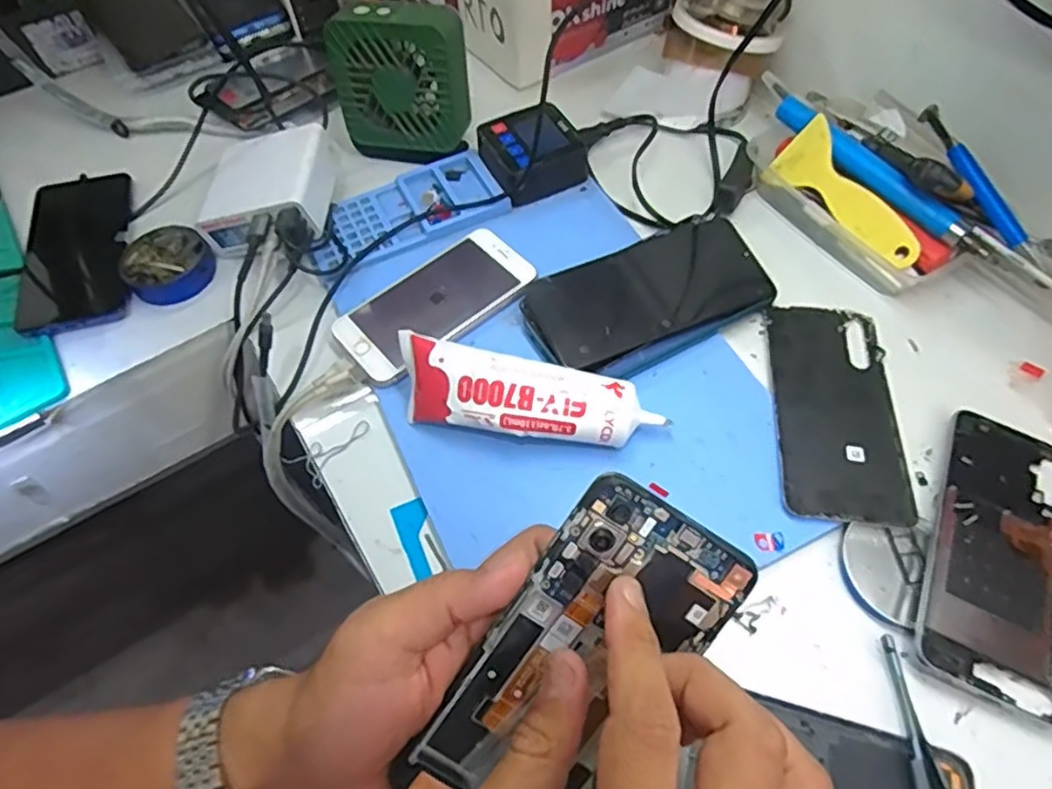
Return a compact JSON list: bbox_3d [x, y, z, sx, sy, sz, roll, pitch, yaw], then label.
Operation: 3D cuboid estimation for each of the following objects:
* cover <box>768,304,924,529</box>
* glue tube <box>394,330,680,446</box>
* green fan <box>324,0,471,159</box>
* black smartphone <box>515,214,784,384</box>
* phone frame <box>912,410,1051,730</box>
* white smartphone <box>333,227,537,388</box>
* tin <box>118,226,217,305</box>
[{"bbox_3d":[0.189,0.006,0.403,0.070,0.010,0.152,6,58,7],"label":"cover"},{"bbox_3d":[-0.001,0.007,0.388,0.151,0.046,0.042,11,59,10],"label":"glue tube"},{"bbox_3d":[-0.094,-0.237,0.500,0.098,0.096,0.051,7,59,8],"label":"green fan"},{"bbox_3d":[0.084,-0.065,0.443,0.162,0.011,0.085,-25,69,-14],"label":"black smartphone"},{"bbox_3d":[0.259,0.084,0.354,0.073,0.013,0.162,22,62,16],"label":"phone frame"},{"bbox_3d":[-0.061,-0.064,0.446,0.134,0.012,0.066,-38,64,-15],"label":"white smartphone"},{"bbox_3d":[-0.265,-0.098,0.485,0.060,0.017,0.054,-28,61,-14],"label":"tin"}]

